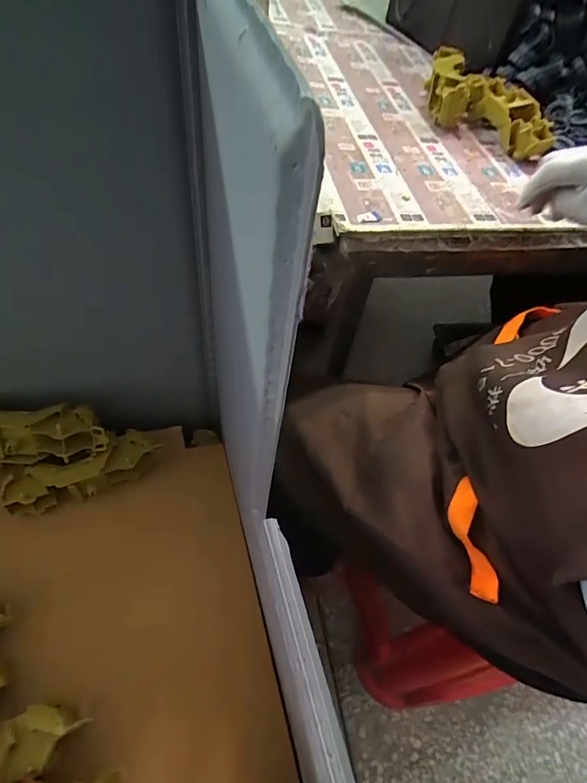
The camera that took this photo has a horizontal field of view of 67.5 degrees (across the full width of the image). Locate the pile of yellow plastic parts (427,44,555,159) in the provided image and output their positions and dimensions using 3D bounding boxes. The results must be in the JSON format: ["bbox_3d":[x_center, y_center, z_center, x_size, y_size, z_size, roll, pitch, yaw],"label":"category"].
[{"bbox_3d":[0.279,-0.412,0.626,0.182,0.058,0.148,18,54,8],"label":"pile of yellow plastic parts"}]

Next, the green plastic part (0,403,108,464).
[{"bbox_3d":[-0.296,0.043,0.483,0.167,0.058,0.054,-1,54,-6],"label":"green plastic part"}]

